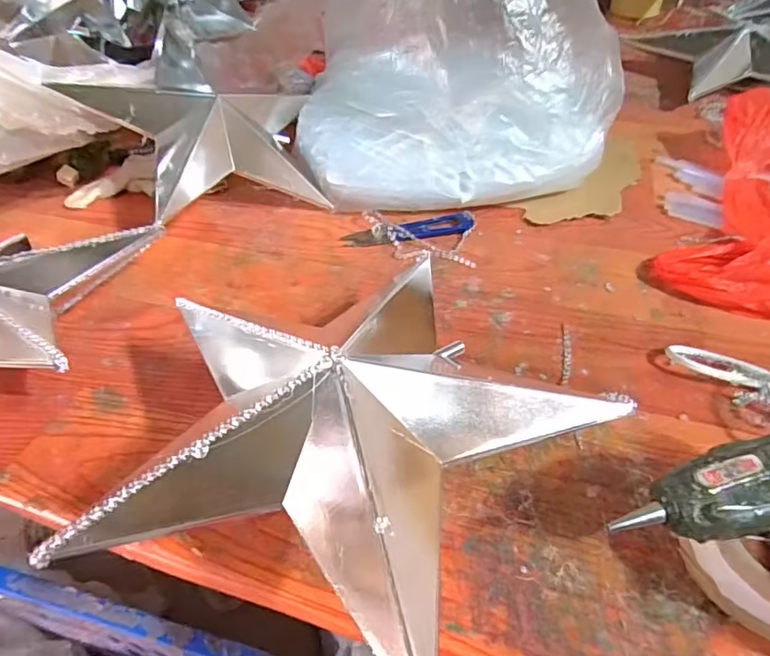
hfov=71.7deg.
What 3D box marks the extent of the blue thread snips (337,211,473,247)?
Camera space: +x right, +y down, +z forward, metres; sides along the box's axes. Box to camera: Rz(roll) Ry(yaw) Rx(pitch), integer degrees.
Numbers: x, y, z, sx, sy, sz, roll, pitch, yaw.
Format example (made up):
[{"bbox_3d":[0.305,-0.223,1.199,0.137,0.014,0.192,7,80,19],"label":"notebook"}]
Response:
[{"bbox_3d":[0.022,-0.090,0.488,0.119,0.010,0.027,-12,45,-9],"label":"blue thread snips"}]

